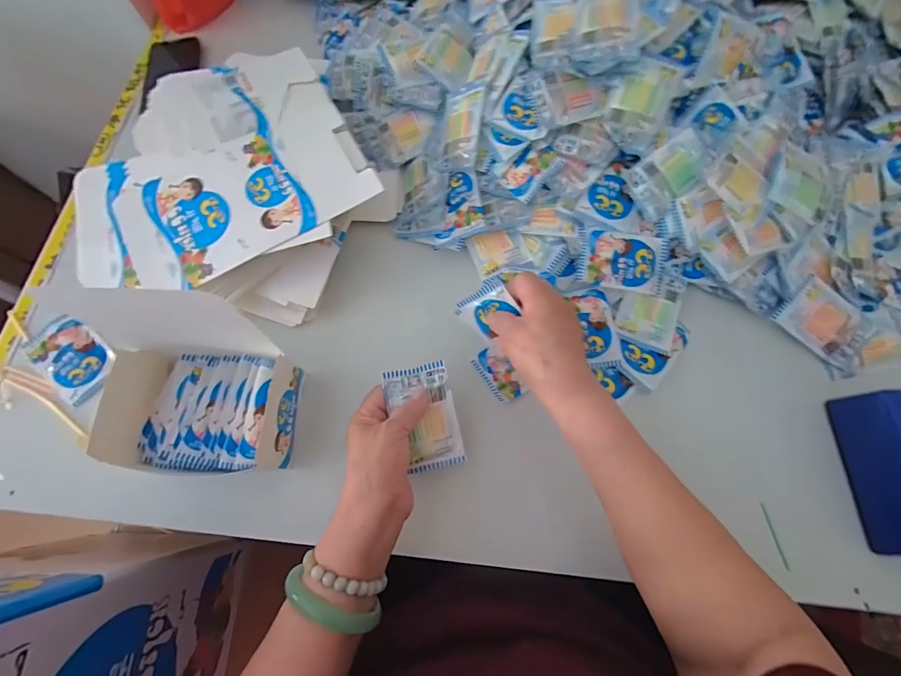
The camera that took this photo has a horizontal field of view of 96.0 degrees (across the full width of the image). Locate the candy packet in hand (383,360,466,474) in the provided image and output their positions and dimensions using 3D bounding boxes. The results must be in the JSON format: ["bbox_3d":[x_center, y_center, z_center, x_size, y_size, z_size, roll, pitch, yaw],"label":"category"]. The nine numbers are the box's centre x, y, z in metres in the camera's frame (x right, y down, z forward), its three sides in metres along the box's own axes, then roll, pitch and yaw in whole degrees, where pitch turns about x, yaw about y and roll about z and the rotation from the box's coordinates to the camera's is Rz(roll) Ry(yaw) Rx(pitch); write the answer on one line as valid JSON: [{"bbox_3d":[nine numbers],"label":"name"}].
[{"bbox_3d":[-0.025,0.077,0.394,0.060,0.005,0.100,-14,92,-12],"label":"candy packet in hand"}]

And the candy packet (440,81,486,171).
[{"bbox_3d":[0.012,-0.253,0.489,0.066,0.013,0.100,13,96,46],"label":"candy packet"}]

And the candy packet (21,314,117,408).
[{"bbox_3d":[-0.423,0.019,0.453,0.103,0.013,0.066,37,75,11],"label":"candy packet"}]

